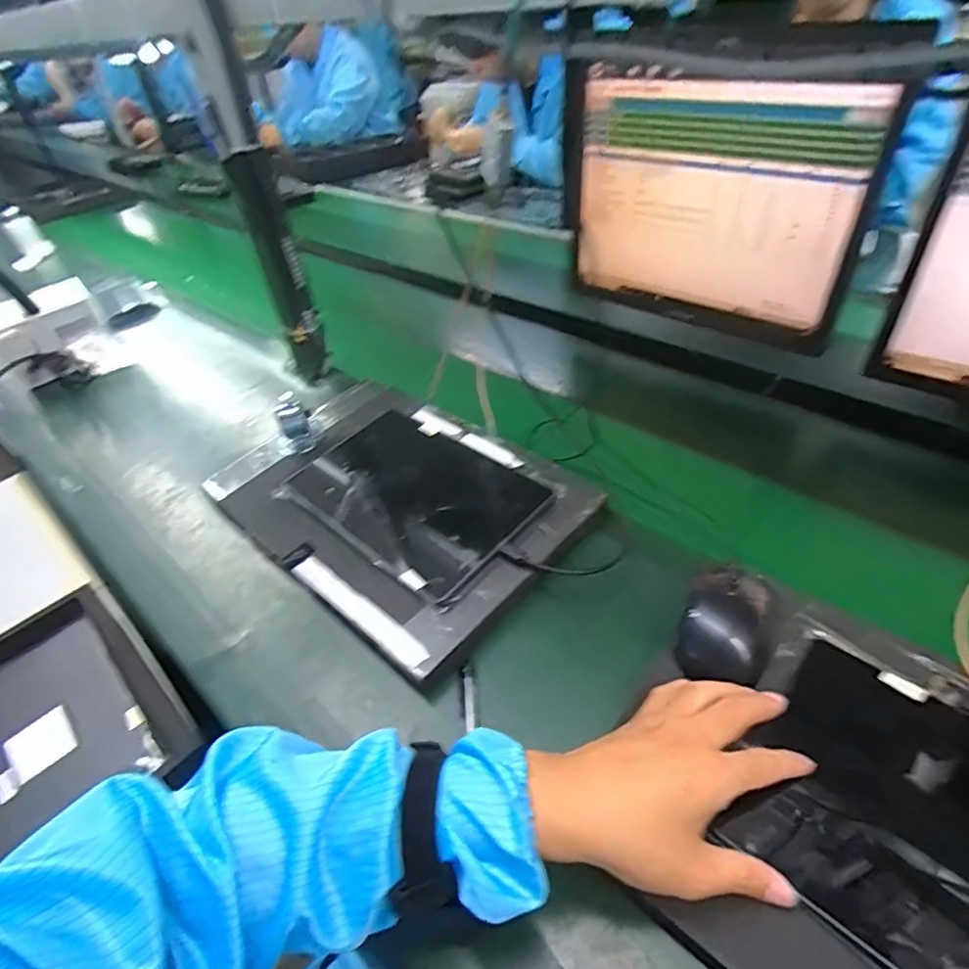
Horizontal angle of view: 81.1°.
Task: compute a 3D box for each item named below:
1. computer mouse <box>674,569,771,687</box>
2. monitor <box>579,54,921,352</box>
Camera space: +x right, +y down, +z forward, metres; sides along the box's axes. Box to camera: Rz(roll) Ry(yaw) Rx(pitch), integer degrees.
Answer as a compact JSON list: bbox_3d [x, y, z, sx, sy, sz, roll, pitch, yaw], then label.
[{"bbox_3d":[0.187,0.108,0.441,0.062,0.035,0.095,13,46,21],"label":"computer mouse"},{"bbox_3d":[0.257,-0.328,0.676,0.356,0.269,0.030,29,54,33],"label":"monitor"}]

